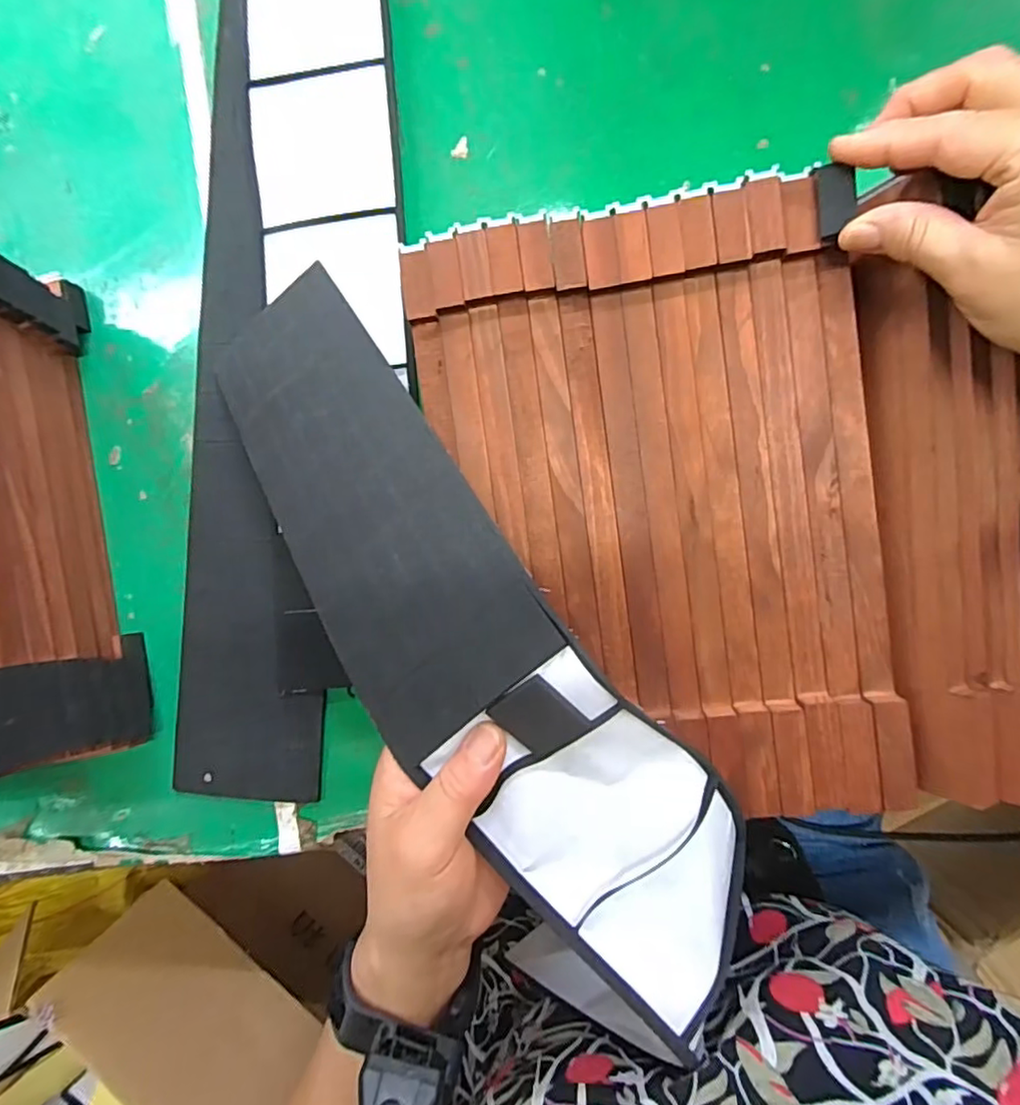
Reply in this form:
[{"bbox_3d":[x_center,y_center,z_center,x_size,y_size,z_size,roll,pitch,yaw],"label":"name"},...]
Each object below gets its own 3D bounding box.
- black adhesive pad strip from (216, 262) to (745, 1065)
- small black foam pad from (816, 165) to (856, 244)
[{"bbox_3d":[-0.037,0.024,0.283,0.107,0.059,0.421,-37,75,5],"label":"black adhesive pad strip"},{"bbox_3d":[0.146,-0.157,0.268,0.014,0.006,0.033,-3,92,7],"label":"small black foam pad"}]

